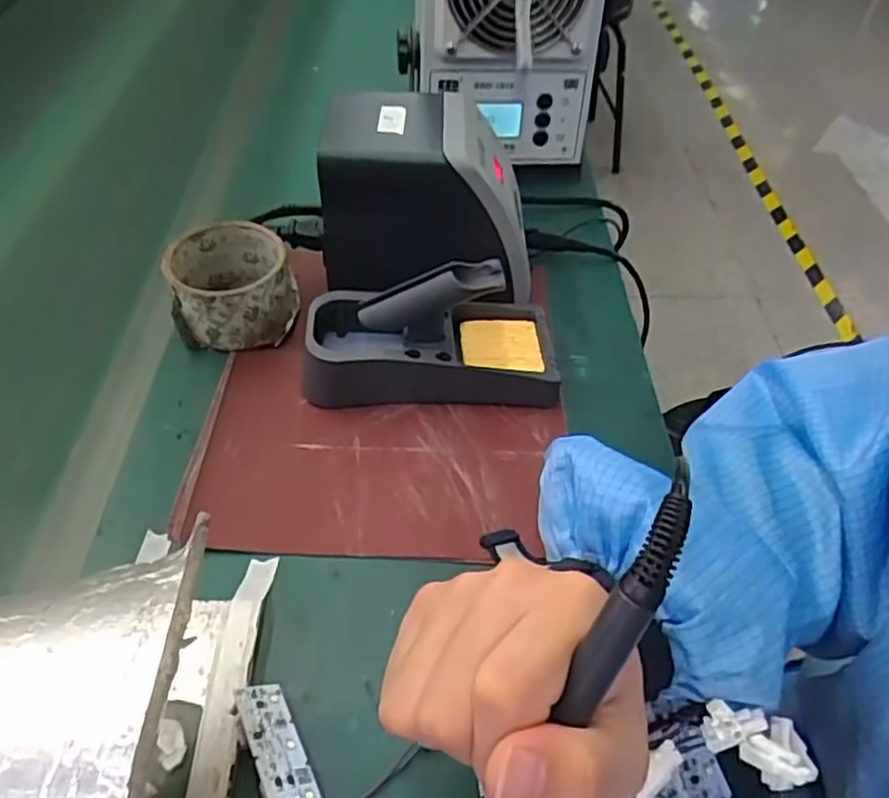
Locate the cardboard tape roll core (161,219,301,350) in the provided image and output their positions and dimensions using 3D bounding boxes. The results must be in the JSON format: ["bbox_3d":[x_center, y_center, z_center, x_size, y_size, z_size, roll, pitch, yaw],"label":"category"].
[{"bbox_3d":[-0.153,-0.081,0.509,0.083,0.056,0.086,-14,50,-14],"label":"cardboard tape roll core"}]

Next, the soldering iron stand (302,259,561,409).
[{"bbox_3d":[-0.008,-0.049,0.469,0.164,0.085,0.071,0,48,-2],"label":"soldering iron stand"}]

